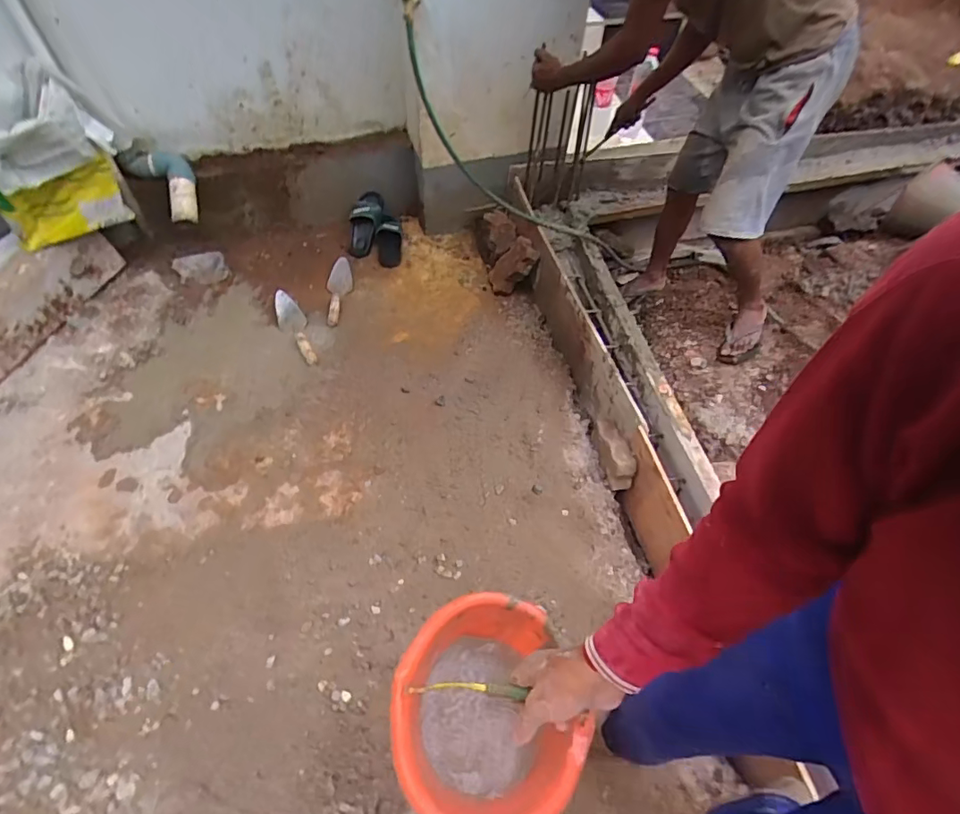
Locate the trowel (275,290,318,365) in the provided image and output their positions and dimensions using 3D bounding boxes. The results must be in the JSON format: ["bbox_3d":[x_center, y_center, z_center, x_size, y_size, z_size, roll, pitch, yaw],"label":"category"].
[{"bbox_3d":[-0.627,-0.275,1.722,0.093,0.077,0.318,-24,60,-15],"label":"trowel"}]

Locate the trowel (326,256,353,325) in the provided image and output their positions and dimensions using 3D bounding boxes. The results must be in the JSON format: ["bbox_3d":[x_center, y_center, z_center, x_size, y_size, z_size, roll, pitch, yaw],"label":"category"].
[{"bbox_3d":[-0.508,-0.422,1.827,0.090,0.061,0.316,-6,57,-4],"label":"trowel"}]

